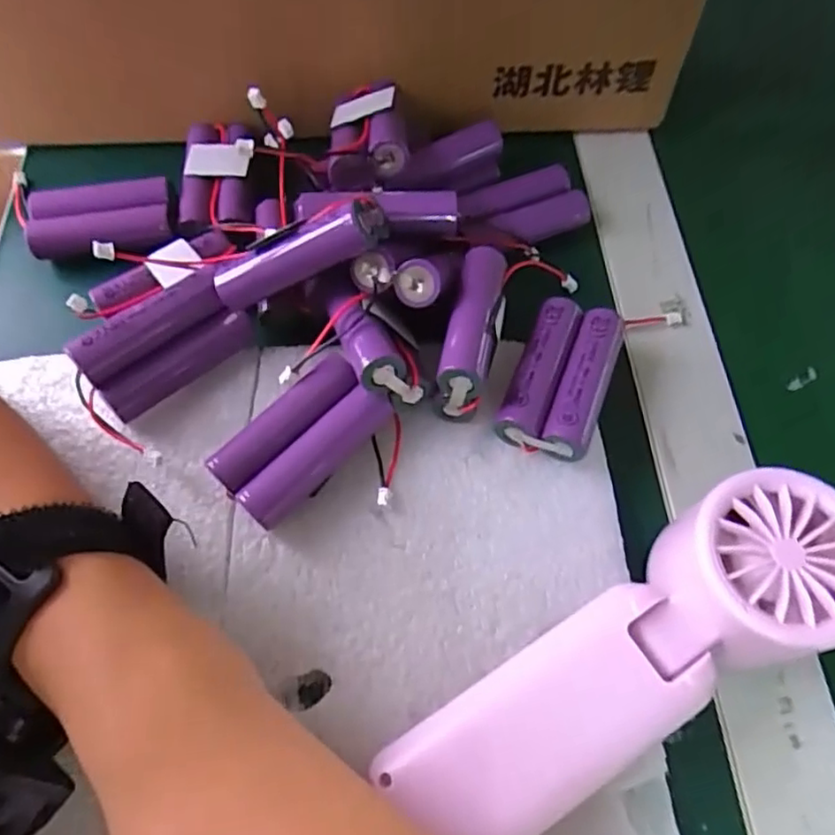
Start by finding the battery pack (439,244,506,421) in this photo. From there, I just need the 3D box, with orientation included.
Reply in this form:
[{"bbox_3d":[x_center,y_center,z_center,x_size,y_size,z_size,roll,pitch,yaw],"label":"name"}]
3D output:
[{"bbox_3d":[0.023,-0.036,0.257,0.018,0.031,0.067,10,62,6],"label":"battery pack"}]

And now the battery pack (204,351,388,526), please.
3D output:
[{"bbox_3d":[-0.044,0.009,0.245,0.064,0.022,0.032,-40,68,-19],"label":"battery pack"}]

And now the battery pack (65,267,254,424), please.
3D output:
[{"bbox_3d":[-0.103,-0.030,0.260,0.062,0.037,0.019,-40,37,-22],"label":"battery pack"}]

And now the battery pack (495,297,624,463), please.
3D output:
[{"bbox_3d":[0.058,-0.016,0.259,0.034,0.022,0.067,19,63,11],"label":"battery pack"}]

